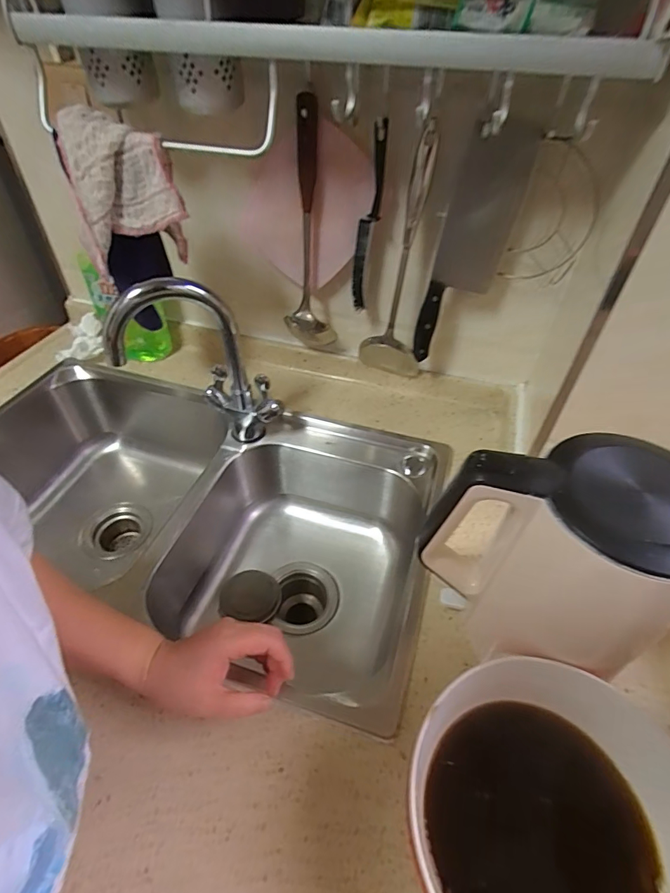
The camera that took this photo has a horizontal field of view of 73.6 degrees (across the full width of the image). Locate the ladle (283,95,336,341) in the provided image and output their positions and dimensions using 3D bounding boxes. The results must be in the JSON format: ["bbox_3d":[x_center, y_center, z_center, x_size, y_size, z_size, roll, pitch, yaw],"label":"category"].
[{"bbox_3d":[-0.038,-0.280,0.619,0.072,0.308,0.062,-5,45,-5],"label":"ladle"}]

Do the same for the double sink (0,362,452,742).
[{"bbox_3d":[-0.221,0.116,0.669,0.731,0.215,0.363,14,46,13],"label":"double sink"}]

